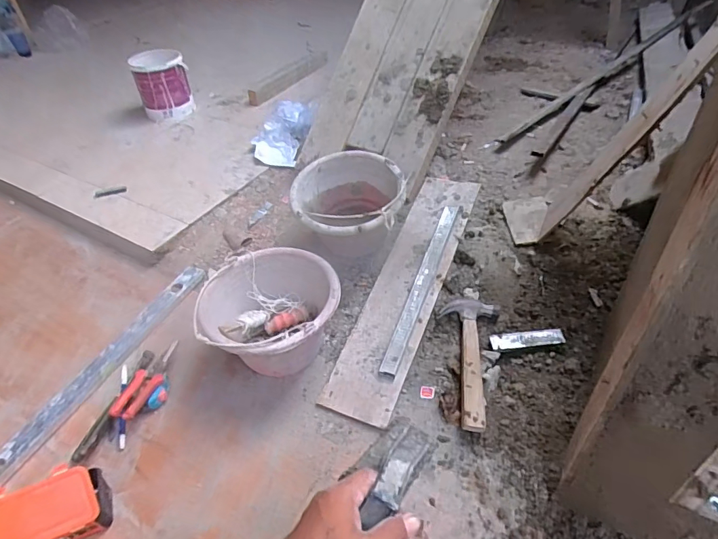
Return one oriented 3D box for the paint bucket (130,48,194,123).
[{"bbox_3d":[-0.682,-0.643,1.591,0.170,0.185,0.202,-24,50,-19],"label":"paint bucket"}]

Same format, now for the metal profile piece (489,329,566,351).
[{"bbox_3d":[0.315,0.132,0.859,0.133,0.019,0.035,-8,42,-2],"label":"metal profile piece"}]

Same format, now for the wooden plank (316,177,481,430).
[{"bbox_3d":[0.101,0.021,0.957,0.146,0.024,0.602,15,59,21],"label":"wooden plank"}]

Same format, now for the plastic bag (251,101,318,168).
[{"bbox_3d":[-0.236,-0.424,1.399,0.160,0.108,0.227,14,49,16],"label":"plastic bag"}]

